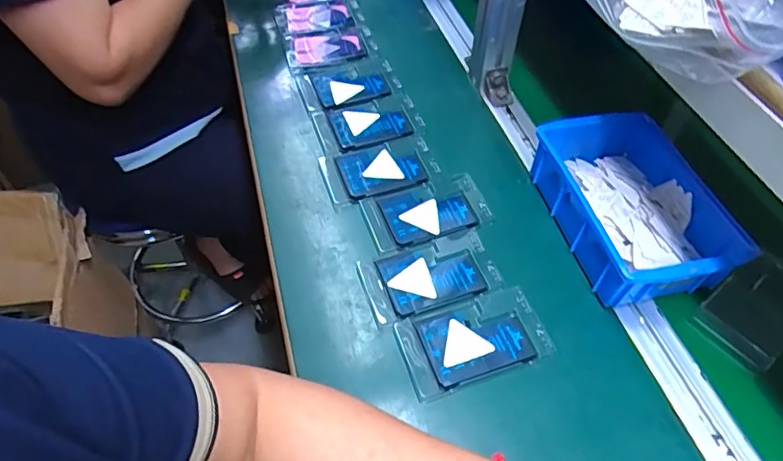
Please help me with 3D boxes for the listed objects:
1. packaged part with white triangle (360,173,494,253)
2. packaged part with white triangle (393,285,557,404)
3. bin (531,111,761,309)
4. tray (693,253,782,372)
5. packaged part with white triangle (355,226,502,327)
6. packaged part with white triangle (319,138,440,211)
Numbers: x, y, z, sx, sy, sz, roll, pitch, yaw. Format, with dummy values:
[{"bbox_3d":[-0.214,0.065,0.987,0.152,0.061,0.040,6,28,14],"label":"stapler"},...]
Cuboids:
[{"bbox_3d":[0.038,-0.021,0.560,0.125,0.012,0.074,-14,54,-12],"label":"packaged part with white triangle"},{"bbox_3d":[0.073,0.095,0.469,0.126,0.009,0.076,-15,54,-13],"label":"packaged part with white triangle"},{"bbox_3d":[0.243,-0.025,0.531,0.139,0.065,0.202,-10,53,-10],"label":"bin"},{"bbox_3d":[0.348,0.072,0.497,0.117,0.019,0.070,-32,60,-24],"label":"tray"},{"bbox_3d":[0.037,0.045,0.517,0.125,0.015,0.073,-14,54,-12],"label":"packaged part with white triangle"},{"bbox_3d":[-0.012,-0.071,0.592,0.122,0.011,0.070,-12,53,-11],"label":"packaged part with white triangle"}]

